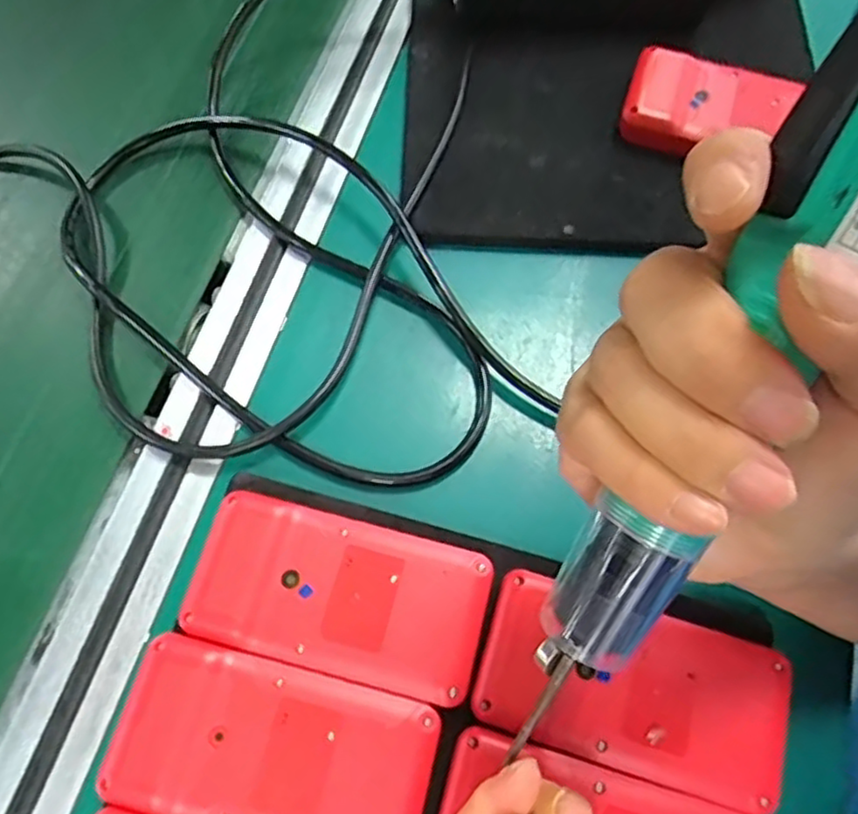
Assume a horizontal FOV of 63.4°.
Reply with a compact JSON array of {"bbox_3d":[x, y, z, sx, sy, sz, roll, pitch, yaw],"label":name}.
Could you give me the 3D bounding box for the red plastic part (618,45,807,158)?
[{"bbox_3d":[0.157,-0.171,0.396,0.088,0.020,0.060,23,68,11],"label":"red plastic part"}]

